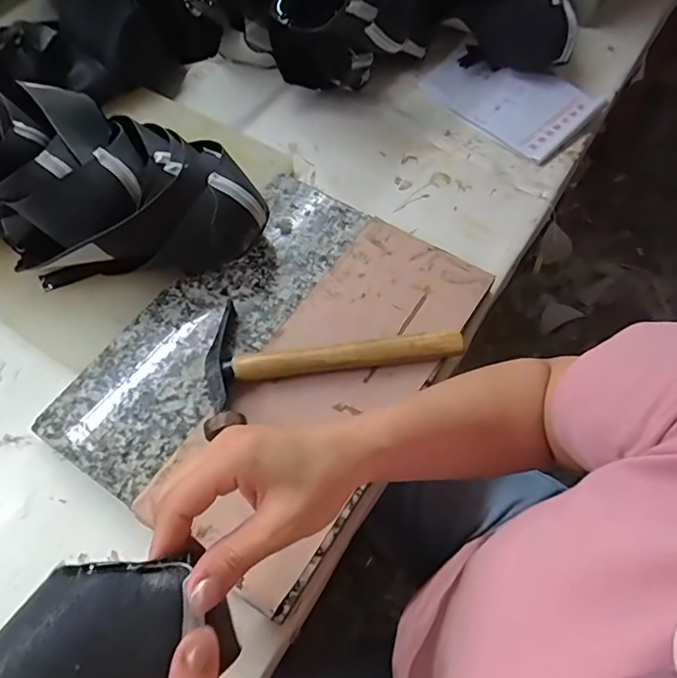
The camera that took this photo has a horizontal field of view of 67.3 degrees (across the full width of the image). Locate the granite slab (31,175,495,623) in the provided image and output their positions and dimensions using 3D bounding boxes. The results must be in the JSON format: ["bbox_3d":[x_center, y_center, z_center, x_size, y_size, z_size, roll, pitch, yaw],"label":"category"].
[{"bbox_3d":[-0.057,0.012,0.500,0.276,0.032,0.377,30,66,14],"label":"granite slab"}]

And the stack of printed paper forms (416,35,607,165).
[{"bbox_3d":[0.234,-0.340,0.699,0.217,0.018,0.158,39,68,18],"label":"stack of printed paper forms"}]

